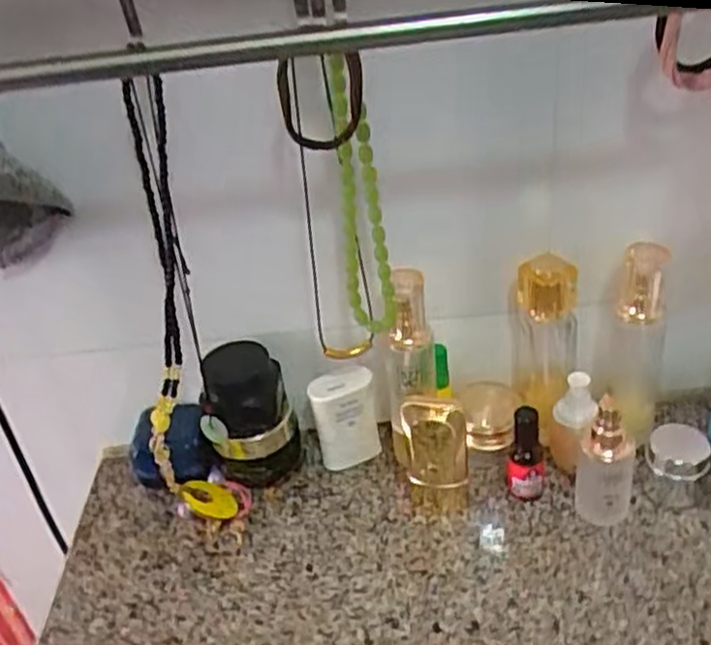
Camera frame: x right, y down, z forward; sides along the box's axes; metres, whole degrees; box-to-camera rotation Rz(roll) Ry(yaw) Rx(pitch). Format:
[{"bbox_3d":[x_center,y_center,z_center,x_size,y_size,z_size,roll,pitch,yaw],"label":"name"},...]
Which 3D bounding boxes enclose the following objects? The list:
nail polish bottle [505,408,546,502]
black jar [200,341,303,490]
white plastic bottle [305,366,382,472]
[{"bbox_3d":[0.139,0.109,0.635,0.029,0.086,0.025,-3,35,7],"label":"nail polish bottle"},{"bbox_3d":[-0.091,0.084,0.681,0.071,0.125,0.071,-5,35,4],"label":"black jar"},{"bbox_3d":[-0.007,0.090,0.688,0.054,0.094,0.037,-5,35,4],"label":"white plastic bottle"}]

